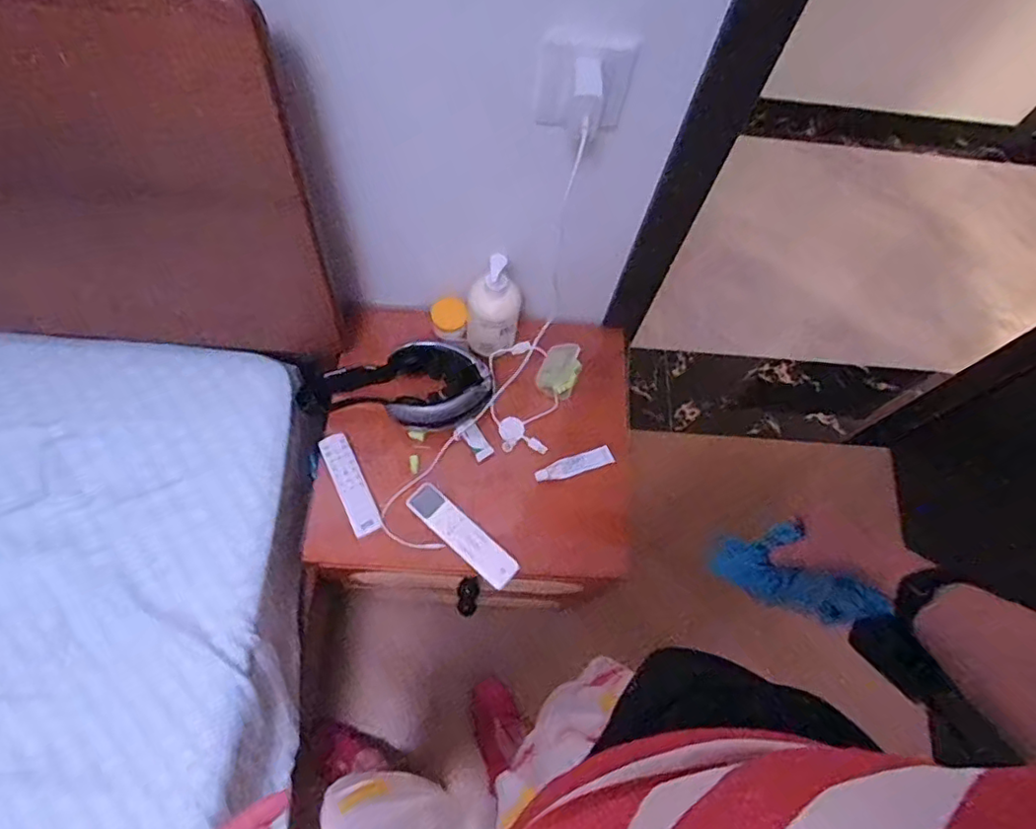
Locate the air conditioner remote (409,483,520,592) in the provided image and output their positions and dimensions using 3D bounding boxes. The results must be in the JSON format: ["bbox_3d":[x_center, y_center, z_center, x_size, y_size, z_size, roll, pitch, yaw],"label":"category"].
[{"bbox_3d":[-0.078,0.166,0.825,0.178,0.012,0.046,40,70,12],"label":"air conditioner remote"}]

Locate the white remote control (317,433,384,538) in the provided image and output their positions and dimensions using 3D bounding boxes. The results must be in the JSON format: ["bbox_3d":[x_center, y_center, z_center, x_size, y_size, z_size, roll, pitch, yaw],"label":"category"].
[{"bbox_3d":[-0.239,0.096,0.844,0.042,0.015,0.153,-24,71,-14],"label":"white remote control"}]

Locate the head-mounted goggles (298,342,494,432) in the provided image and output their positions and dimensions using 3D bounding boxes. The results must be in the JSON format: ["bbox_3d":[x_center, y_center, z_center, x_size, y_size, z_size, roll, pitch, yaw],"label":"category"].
[{"bbox_3d":[-0.181,-0.046,0.887,0.286,0.086,0.121,11,67,0],"label":"head-mounted goggles"}]

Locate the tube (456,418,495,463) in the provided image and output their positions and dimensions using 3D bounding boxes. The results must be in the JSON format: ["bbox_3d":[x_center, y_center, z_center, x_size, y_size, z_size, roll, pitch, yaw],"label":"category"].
[{"bbox_3d":[-0.063,0.037,0.886,0.030,0.010,0.060,-32,73,-16],"label":"tube"}]

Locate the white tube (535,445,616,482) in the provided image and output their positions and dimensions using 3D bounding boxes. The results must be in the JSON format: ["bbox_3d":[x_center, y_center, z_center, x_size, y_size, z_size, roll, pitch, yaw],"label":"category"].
[{"bbox_3d":[0.085,0.077,0.892,0.120,0.015,0.029,-17,70,-12],"label":"white tube"}]

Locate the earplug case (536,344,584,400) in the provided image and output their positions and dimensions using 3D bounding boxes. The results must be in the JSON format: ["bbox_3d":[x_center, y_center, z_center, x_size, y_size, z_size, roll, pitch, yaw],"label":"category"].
[{"bbox_3d":[0.065,-0.070,0.926,0.060,0.021,0.086,23,67,5],"label":"earplug case"}]

